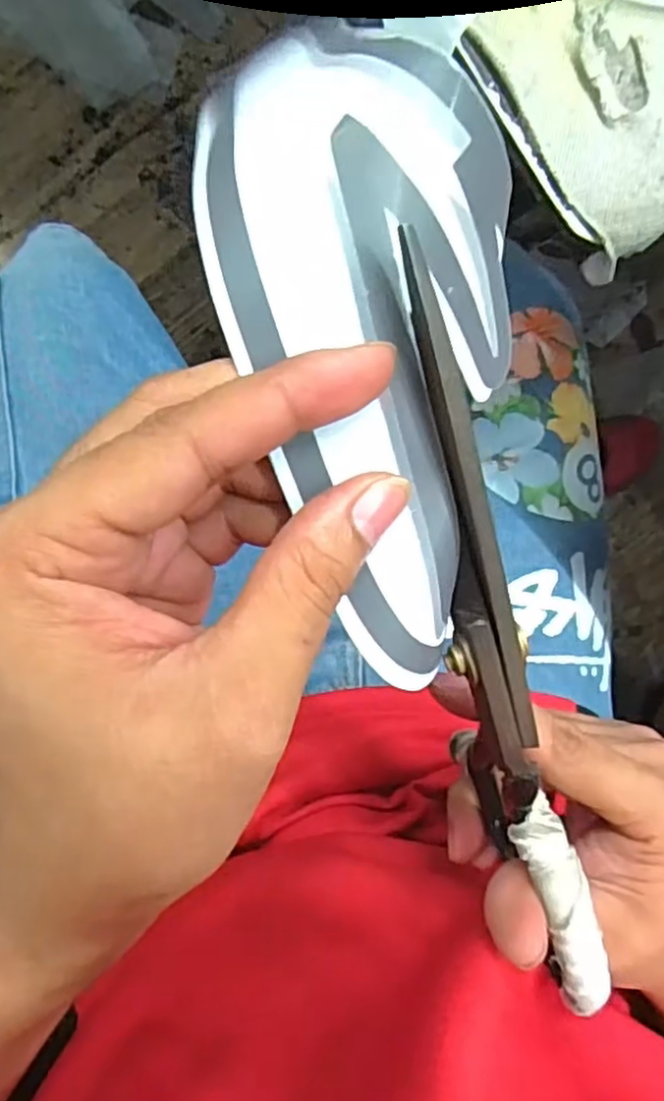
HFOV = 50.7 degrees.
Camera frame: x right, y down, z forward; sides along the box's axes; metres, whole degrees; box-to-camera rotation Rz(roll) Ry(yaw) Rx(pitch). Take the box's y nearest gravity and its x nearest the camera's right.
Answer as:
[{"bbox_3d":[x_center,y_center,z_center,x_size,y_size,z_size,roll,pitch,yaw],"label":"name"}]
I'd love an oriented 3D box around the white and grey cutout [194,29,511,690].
[{"bbox_3d":[0.012,-0.038,0.161,0.066,0.019,0.138,-9,104,-4],"label":"white and grey cutout"}]

